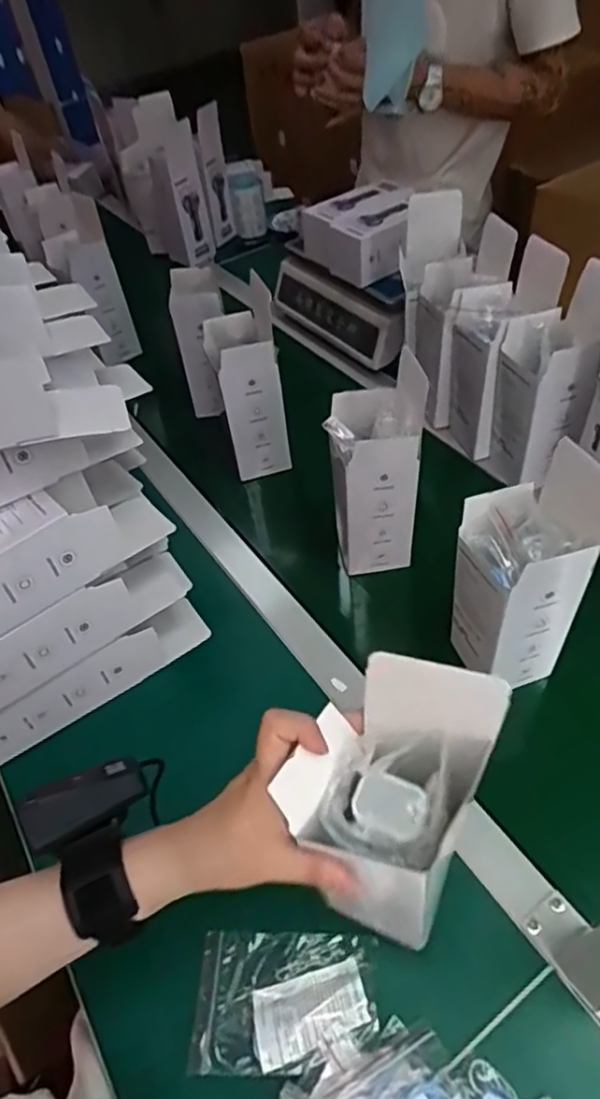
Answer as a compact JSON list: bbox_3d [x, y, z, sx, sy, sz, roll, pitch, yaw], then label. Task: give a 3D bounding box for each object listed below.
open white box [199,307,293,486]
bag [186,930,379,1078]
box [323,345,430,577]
[{"bbox_3d":[-0.066,-0.195,0.800,0.075,0.184,0.095,-14,50,-6],"label":"open white box"},{"bbox_3d":[-0.012,0.326,0.453,0.129,0.019,0.084,-3,50,4],"label":"bag"},{"bbox_3d":[0.077,-0.079,0.645,0.084,0.232,0.072,-7,50,1],"label":"box"}]

